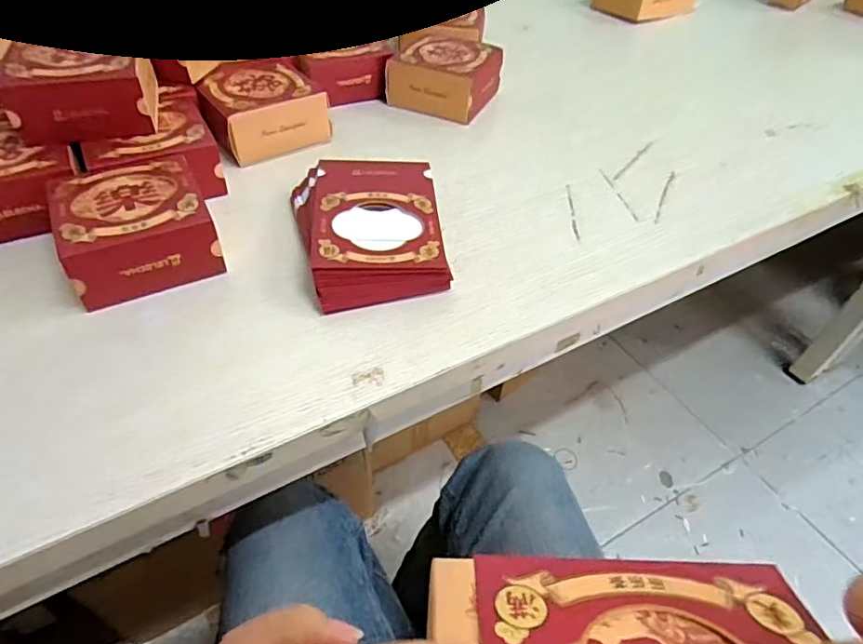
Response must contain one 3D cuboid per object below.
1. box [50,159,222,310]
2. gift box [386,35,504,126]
[{"bbox_3d":[-0.225,-0.072,0.431,0.100,0.058,0.106,-20,50,-20],"label":"box"},{"bbox_3d":[0.018,-0.288,0.654,0.107,0.055,0.106,21,49,17],"label":"gift box"}]

